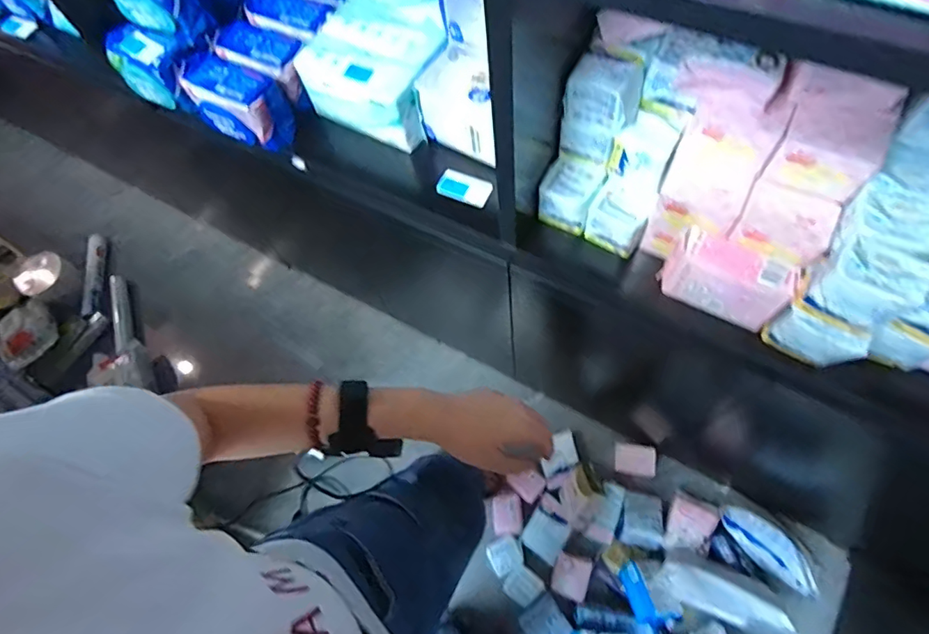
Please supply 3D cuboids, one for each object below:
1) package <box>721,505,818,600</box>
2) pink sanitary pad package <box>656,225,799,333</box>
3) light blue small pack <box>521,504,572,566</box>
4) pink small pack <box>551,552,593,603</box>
[{"bbox_3d":[0.660,0.504,1.080,0.083,0.047,0.217,-40,72,-12],"label":"package"},{"bbox_3d":[0.322,-0.046,0.622,0.139,0.092,0.053,27,73,12],"label":"pink sanitary pad package"},{"bbox_3d":[0.189,0.509,1.162,0.092,0.015,0.093,29,73,13],"label":"light blue small pack"},{"bbox_3d":[0.240,0.577,1.115,0.074,0.019,0.087,20,71,10],"label":"pink small pack"}]

